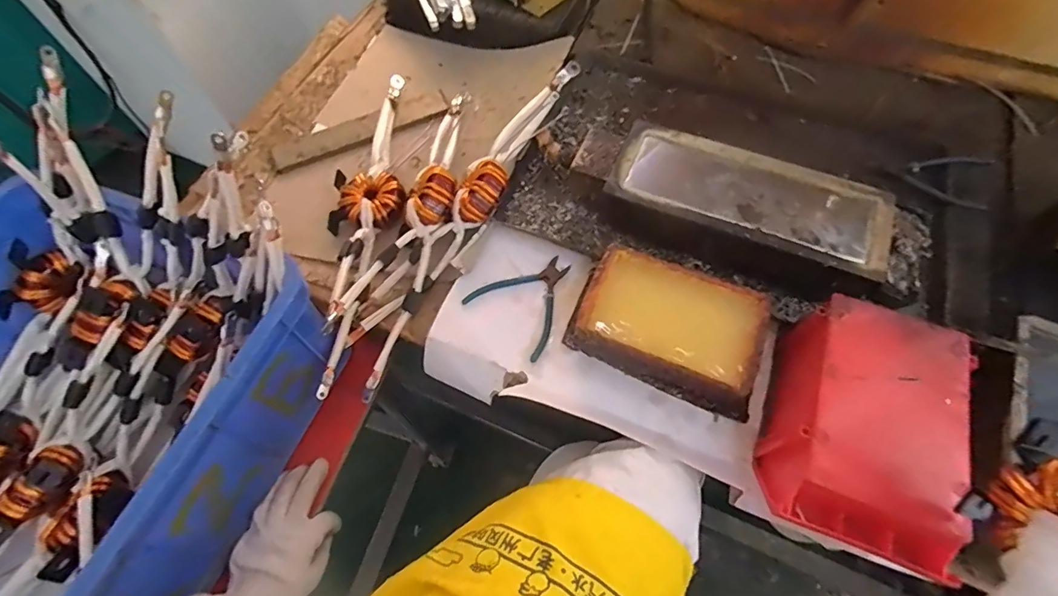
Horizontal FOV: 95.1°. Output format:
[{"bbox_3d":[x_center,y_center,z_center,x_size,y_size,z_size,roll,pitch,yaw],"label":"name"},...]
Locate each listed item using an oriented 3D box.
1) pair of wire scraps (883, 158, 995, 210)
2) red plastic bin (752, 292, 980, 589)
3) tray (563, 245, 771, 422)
[{"bbox_3d":[0.590,-0.169,0.703,0.121,0.012,0.078,13,76,27],"label":"pair of wire scraps"},{"bbox_3d":[0.336,0.134,0.498,0.154,0.102,0.237,19,65,11],"label":"red plastic bin"},{"bbox_3d":[0.173,0.034,0.580,0.223,0.064,0.137,21,65,12],"label":"tray"}]

